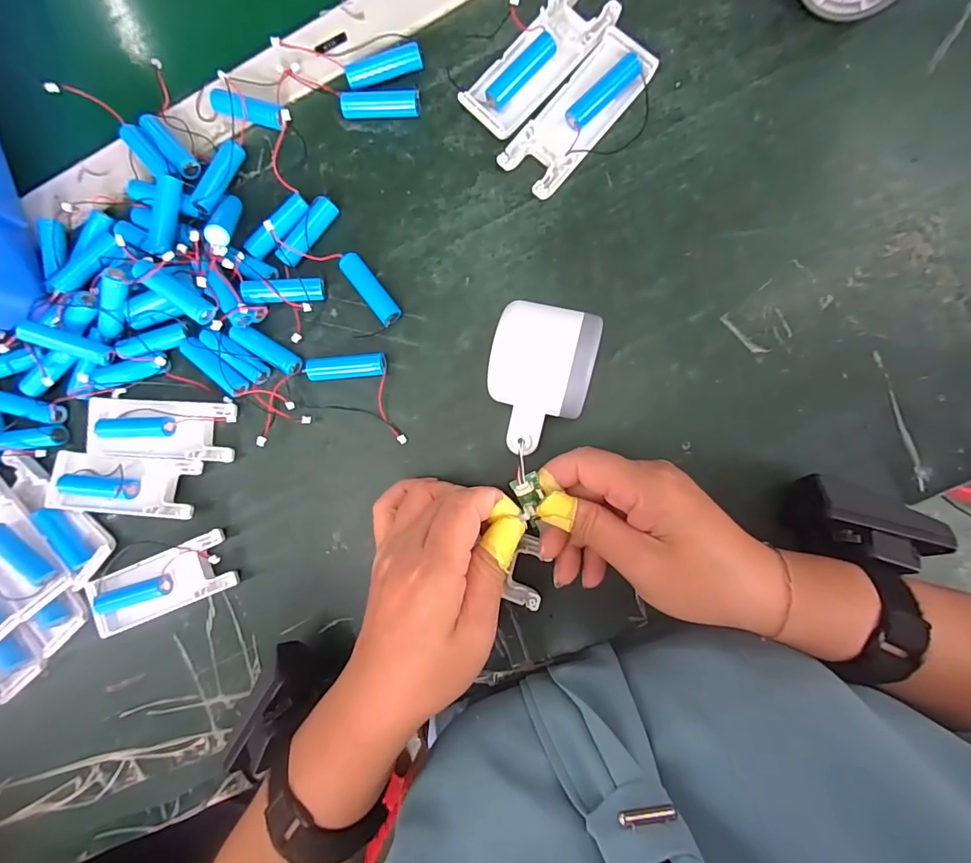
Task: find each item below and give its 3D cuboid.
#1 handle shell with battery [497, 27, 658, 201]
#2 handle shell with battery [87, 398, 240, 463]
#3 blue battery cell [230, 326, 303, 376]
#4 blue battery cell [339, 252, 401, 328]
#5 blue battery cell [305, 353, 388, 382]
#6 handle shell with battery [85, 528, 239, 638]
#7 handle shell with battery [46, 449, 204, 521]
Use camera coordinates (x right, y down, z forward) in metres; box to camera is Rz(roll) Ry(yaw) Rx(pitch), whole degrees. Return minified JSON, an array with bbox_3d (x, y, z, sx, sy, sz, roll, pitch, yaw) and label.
[{"bbox_3d":[0.057,-0.197,0.295,0.040,0.015,0.103,42,94,5],"label":"handle shell with battery"},{"bbox_3d":[-0.219,-0.001,0.322,0.103,0.011,0.039,2,90,6],"label":"handle shell with battery"},{"bbox_3d":[-0.144,-0.053,0.314,0.049,0.016,0.014,29,93,6],"label":"blue battery cell"},{"bbox_3d":[-0.075,-0.093,0.310,0.014,0.013,0.051,-37,86,5],"label":"blue battery cell"},{"bbox_3d":[-0.091,-0.042,0.310,0.050,0.015,0.018,-4,89,6],"label":"blue battery cell"},{"bbox_3d":[-0.219,0.103,0.323,0.103,0.013,0.039,-22,87,6],"label":"handle shell with battery"},{"bbox_3d":[-0.246,0.037,0.323,0.104,0.017,0.040,4,90,6],"label":"handle shell with battery"}]

